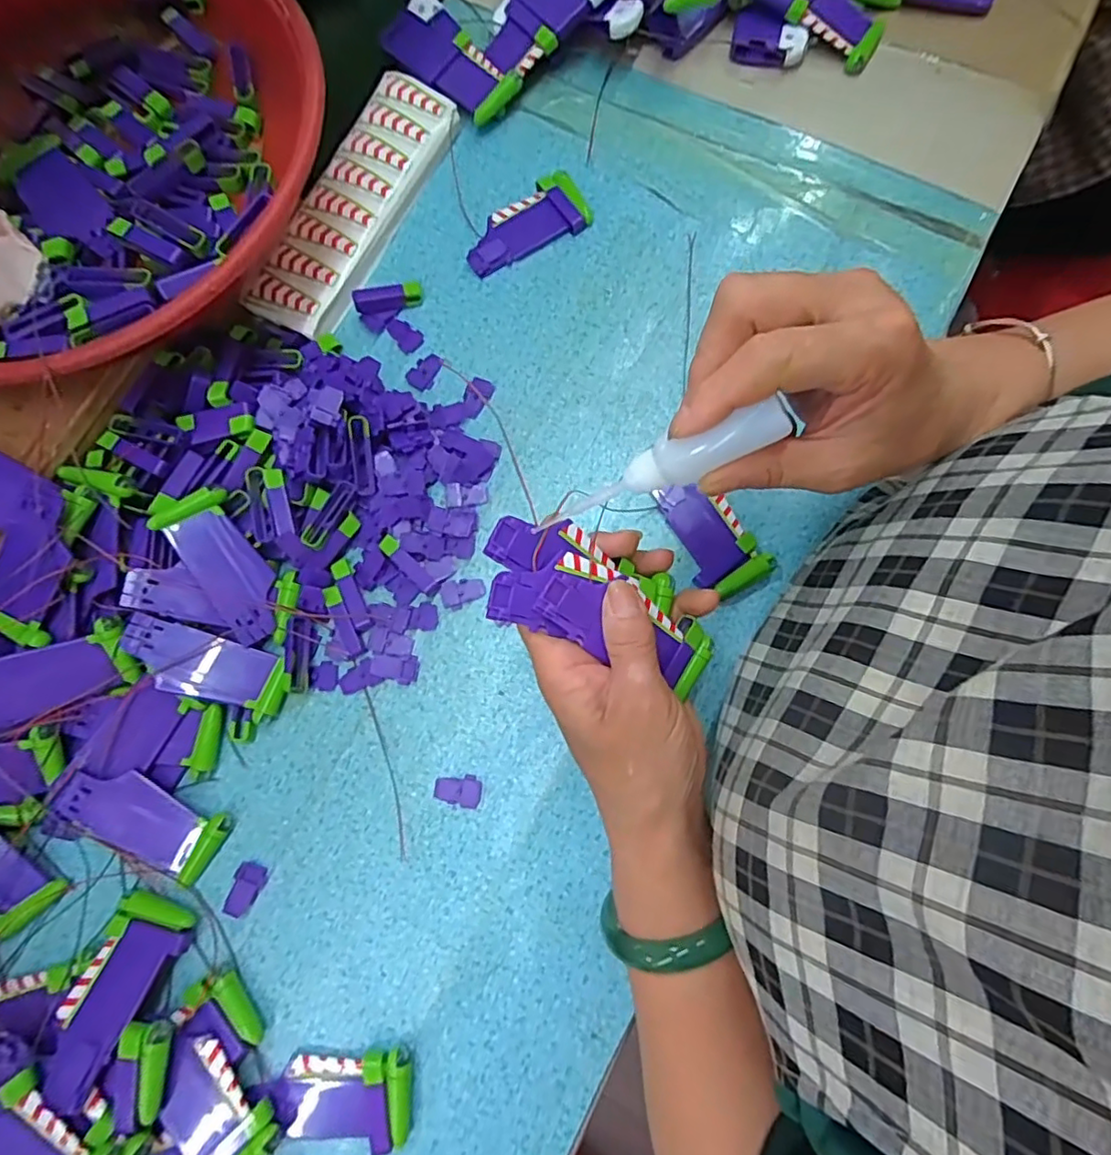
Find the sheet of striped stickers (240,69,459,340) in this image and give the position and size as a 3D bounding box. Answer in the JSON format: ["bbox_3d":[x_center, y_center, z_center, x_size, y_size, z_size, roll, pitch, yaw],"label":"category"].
[{"bbox_3d":[-0.137,-0.253,0.418,0.059,0.027,0.194,27,80,7],"label":"sheet of striped stickers"}]

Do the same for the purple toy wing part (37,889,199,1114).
[{"bbox_3d":[-0.227,0.215,0.315,0.044,0.008,0.089,15,58,5],"label":"purple toy wing part"}]

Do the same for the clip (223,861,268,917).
[{"bbox_3d":[-0.173,0.174,0.341,0.017,0.004,0.028,21,79,6],"label":"clip"}]

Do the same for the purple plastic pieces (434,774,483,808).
[{"bbox_3d":[-0.056,0.121,0.352,0.027,0.004,0.018,14,79,5],"label":"purple plastic pieces"}]

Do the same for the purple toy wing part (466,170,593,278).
[{"bbox_3d":[-0.021,-0.241,0.420,0.089,0.012,0.043,-30,79,-5],"label":"purple toy wing part"}]

